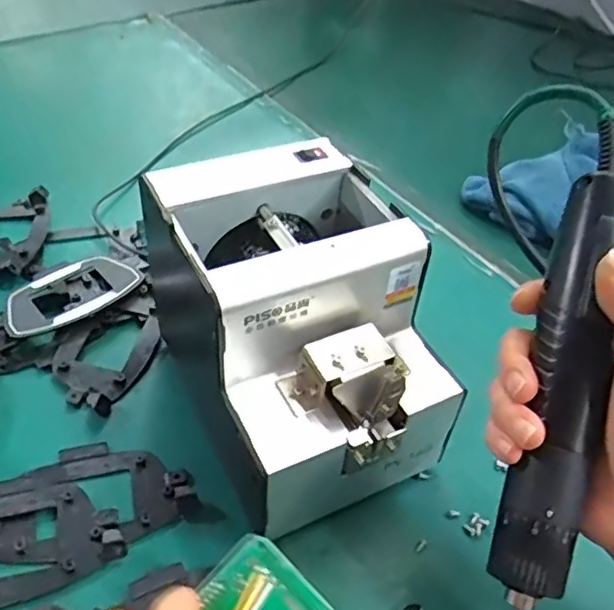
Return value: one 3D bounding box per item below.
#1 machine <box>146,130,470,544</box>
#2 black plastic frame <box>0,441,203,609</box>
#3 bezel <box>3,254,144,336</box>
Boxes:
[{"bbox_3d":[-0.009,0.017,0.379,0.131,0.144,0.183,-20,50,-24],"label":"machine"},{"bbox_3d":[-0.144,0.120,0.352,0.149,0.010,0.075,-23,51,-27],"label":"black plastic frame"},{"bbox_3d":[-0.181,-0.008,0.478,0.102,0.015,0.059,-32,56,-33],"label":"bezel"}]

